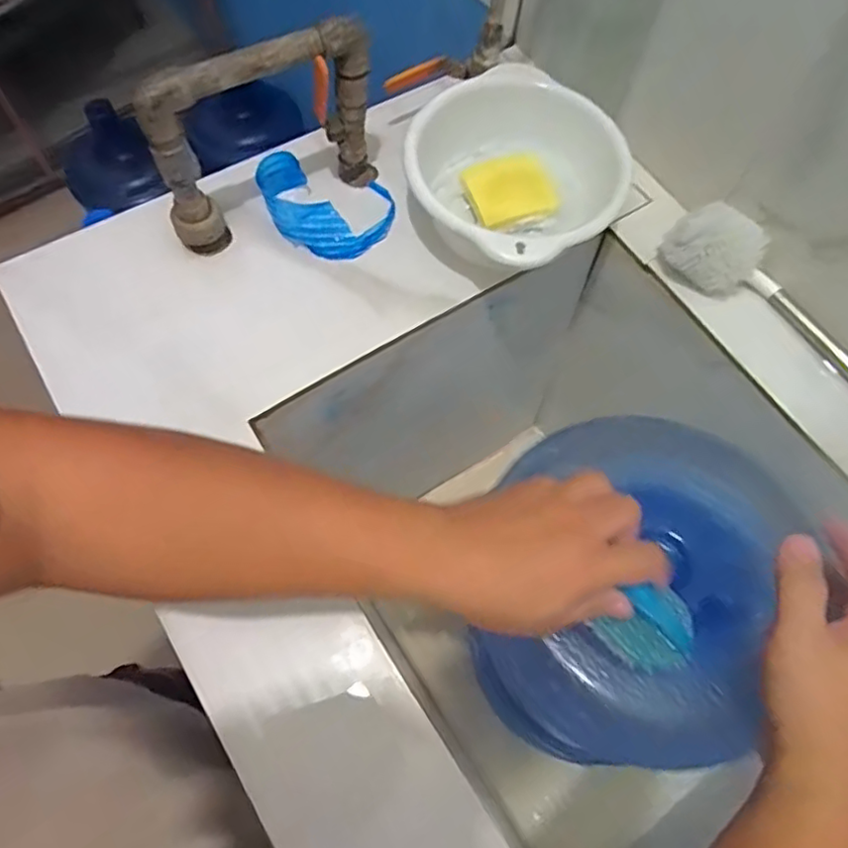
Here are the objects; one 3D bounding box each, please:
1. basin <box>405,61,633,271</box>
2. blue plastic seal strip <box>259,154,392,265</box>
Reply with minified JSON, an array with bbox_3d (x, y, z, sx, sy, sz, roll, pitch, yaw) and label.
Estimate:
[{"bbox_3d":[0.078,-0.223,0.572,0.173,0.081,0.195,-35,73,-16],"label":"basin"},{"bbox_3d":[-0.095,-0.211,0.598,0.130,0.038,0.091,5,67,0],"label":"blue plastic seal strip"}]

